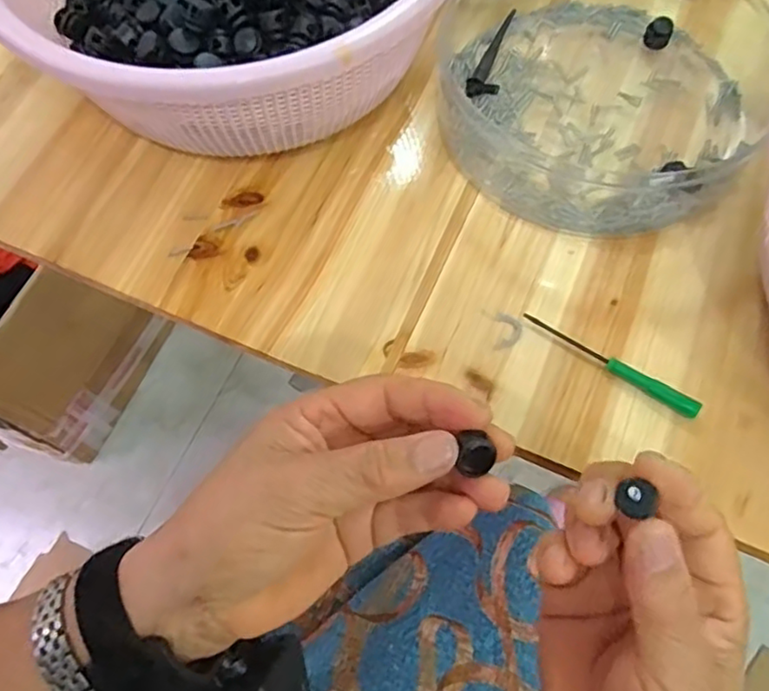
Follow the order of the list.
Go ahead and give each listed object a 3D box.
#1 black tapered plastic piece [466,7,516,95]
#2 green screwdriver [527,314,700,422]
[{"bbox_3d":[0.071,-0.196,0.423,0.021,0.012,0.083,12,67,6],"label":"black tapered plastic piece"},{"bbox_3d":[0.118,0.008,0.334,0.097,0.009,0.009,34,71,15],"label":"green screwdriver"}]

